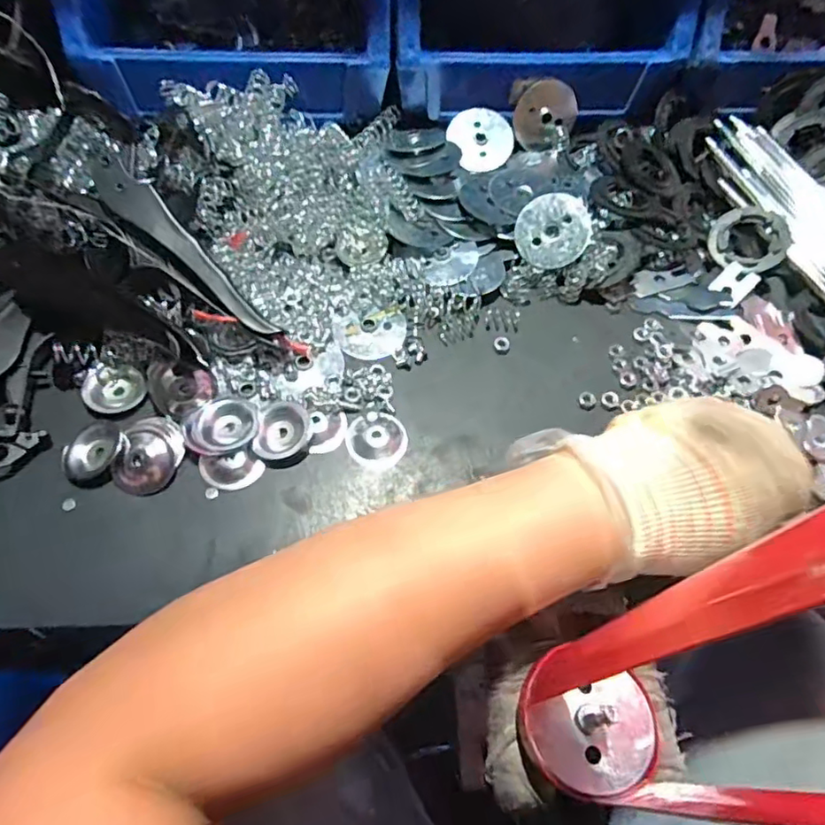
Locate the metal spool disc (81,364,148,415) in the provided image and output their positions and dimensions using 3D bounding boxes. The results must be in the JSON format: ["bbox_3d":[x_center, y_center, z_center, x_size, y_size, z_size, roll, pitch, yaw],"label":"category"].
[{"bbox_3d":[-0.169,-0.012,0.326,0.031,0.009,0.029,2,62,-3],"label":"metal spool disc"}]

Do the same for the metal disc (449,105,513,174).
[{"bbox_3d":[0.049,-0.195,0.409,0.043,0.004,0.043,-2,102,-8],"label":"metal disc"}]

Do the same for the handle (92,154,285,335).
[{"bbox_3d":[-0.125,-0.088,0.316,0.127,0.008,0.021,46,67,-5],"label":"handle"}]

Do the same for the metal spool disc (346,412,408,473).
[{"bbox_3d":[-0.019,0.015,0.319,0.033,0.004,0.034,2,62,-3],"label":"metal spool disc"}]

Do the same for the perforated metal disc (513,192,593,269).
[{"bbox_3d":[0.090,-0.117,0.370,0.046,0.004,0.046,0,92,13],"label":"perforated metal disc"}]

